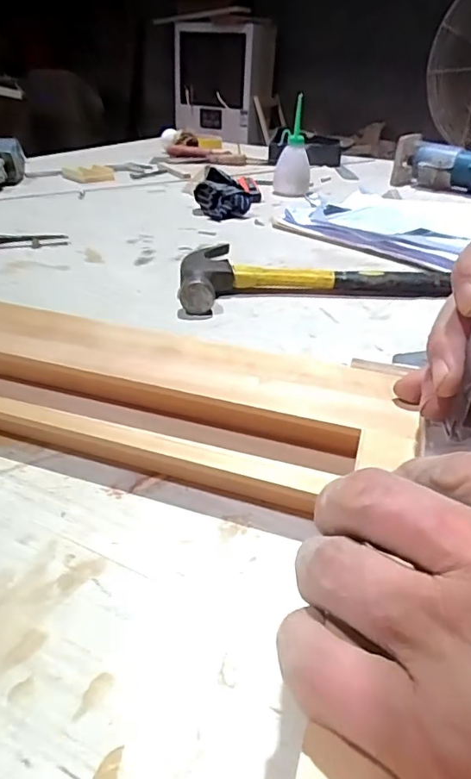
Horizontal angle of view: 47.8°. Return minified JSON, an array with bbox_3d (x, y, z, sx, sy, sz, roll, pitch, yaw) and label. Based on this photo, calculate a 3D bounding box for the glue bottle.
[{"bbox_3d":[0.097,-0.405,0.893,0.072,0.132,0.051,7,32,6],"label":"glue bottle"}]

